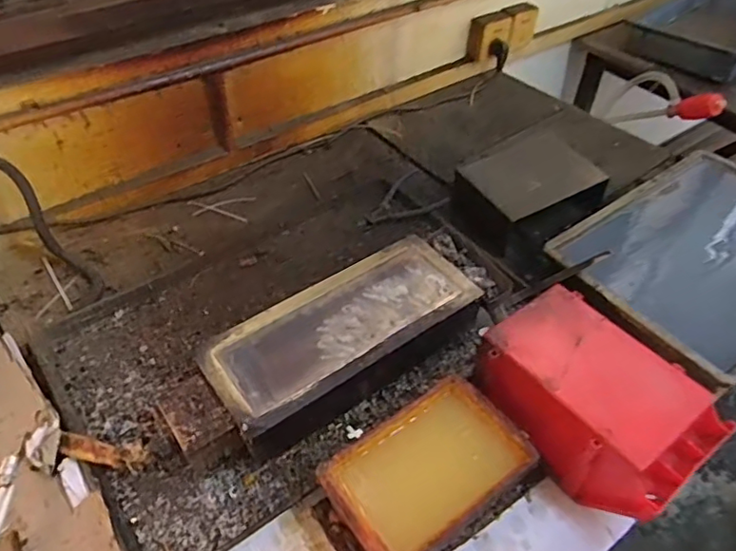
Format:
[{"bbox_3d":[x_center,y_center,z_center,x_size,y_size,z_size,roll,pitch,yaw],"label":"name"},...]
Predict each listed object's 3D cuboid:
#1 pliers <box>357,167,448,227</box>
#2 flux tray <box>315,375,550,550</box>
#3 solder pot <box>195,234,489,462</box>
[{"bbox_3d":[0.053,-0.120,0.934,0.148,0.028,0.090,-27,53,-24],"label":"pliers"},{"bbox_3d":[0.065,0.212,0.597,0.201,0.067,0.136,-29,54,-26],"label":"flux tray"},{"bbox_3d":[-0.025,0.084,0.706,0.340,0.086,0.162,-32,55,-27],"label":"solder pot"}]

